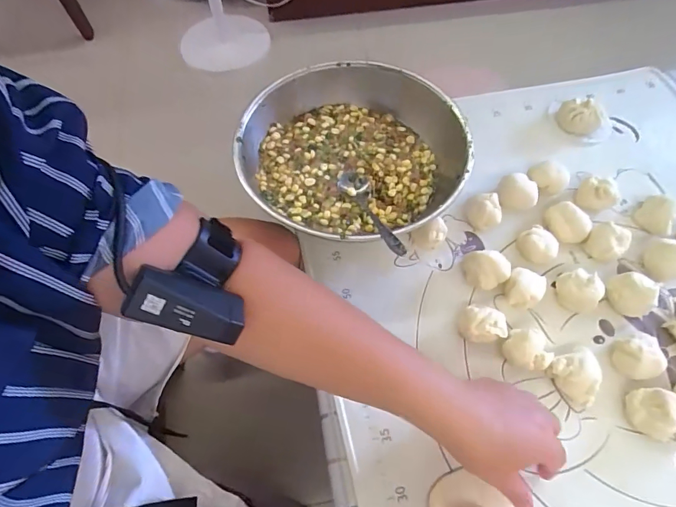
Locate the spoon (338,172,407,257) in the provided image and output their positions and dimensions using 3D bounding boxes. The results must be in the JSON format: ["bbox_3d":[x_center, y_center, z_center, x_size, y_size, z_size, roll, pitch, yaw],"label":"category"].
[{"bbox_3d":[0.035,-0.043,0.441,0.034,0.018,0.156,-15,41,-7],"label":"spoon"}]

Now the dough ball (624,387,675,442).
[{"bbox_3d":[0.296,0.150,0.384,0.035,0.029,0.044,4,63,3],"label":"dough ball"}]

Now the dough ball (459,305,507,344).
[{"bbox_3d":[0.151,0.076,0.428,0.046,0.027,0.037,13,63,7],"label":"dough ball"}]

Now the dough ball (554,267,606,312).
[{"bbox_3d":[0.262,0.041,0.443,0.038,0.029,0.045,-32,67,-15],"label":"dough ball"}]

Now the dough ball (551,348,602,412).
[{"bbox_3d":[0.238,0.124,0.400,0.044,0.028,0.050,-17,64,-8],"label":"dough ball"}]

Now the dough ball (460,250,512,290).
[{"bbox_3d":[0.165,0.017,0.457,0.046,0.031,0.045,-7,63,-3],"label":"dough ball"}]

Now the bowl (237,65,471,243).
[{"bbox_3d":[0.017,-0.117,0.503,0.256,0.076,0.256,0,62,0],"label":"bowl"}]

